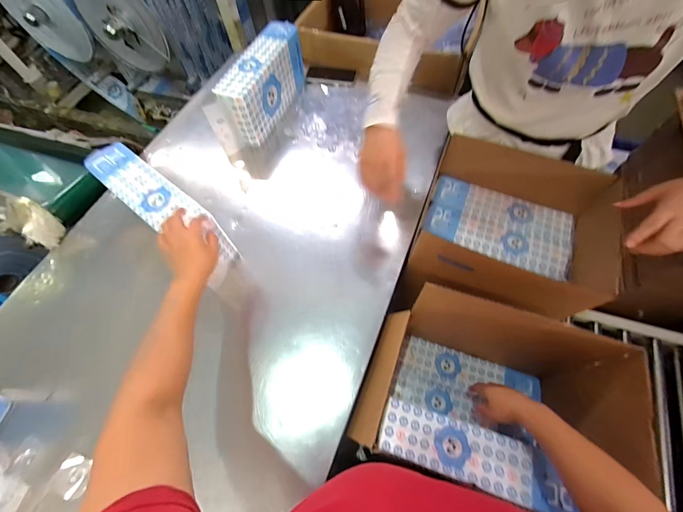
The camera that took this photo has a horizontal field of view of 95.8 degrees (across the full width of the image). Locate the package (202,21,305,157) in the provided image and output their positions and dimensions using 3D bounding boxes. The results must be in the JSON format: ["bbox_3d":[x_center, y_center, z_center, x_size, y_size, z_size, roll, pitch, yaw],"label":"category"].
[{"bbox_3d":[-0.223,-0.464,0.862,0.096,0.157,0.364,21,65,13],"label":"package"}]

